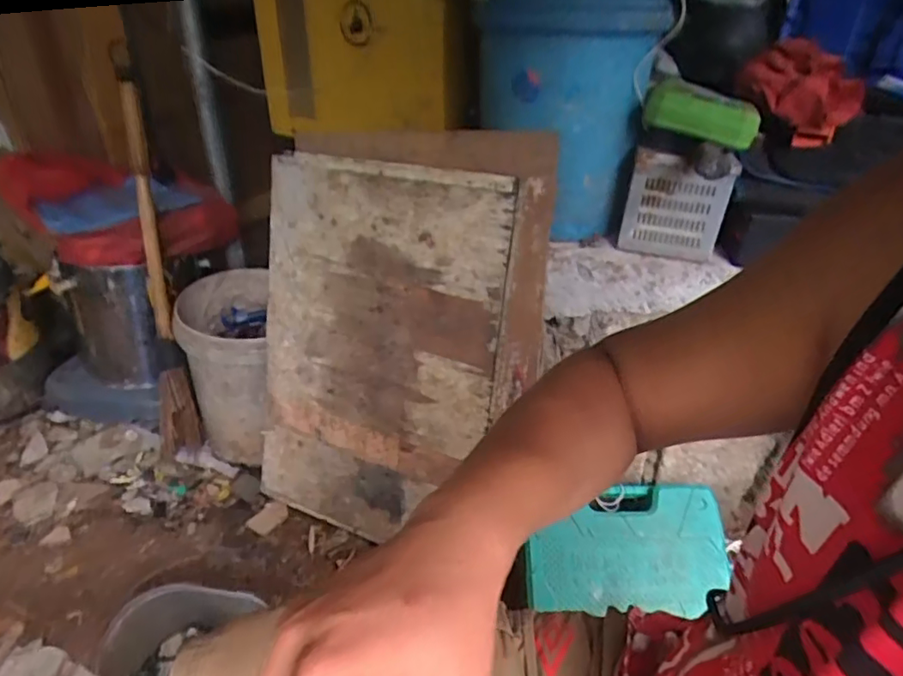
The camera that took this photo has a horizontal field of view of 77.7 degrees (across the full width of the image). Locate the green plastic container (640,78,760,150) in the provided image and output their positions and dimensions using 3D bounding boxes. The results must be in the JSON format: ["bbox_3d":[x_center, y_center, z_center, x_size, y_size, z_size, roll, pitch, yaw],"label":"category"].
[{"bbox_3d":[0.353,-0.322,0.801,0.156,0.067,0.046,28,40,35],"label":"green plastic container"}]

